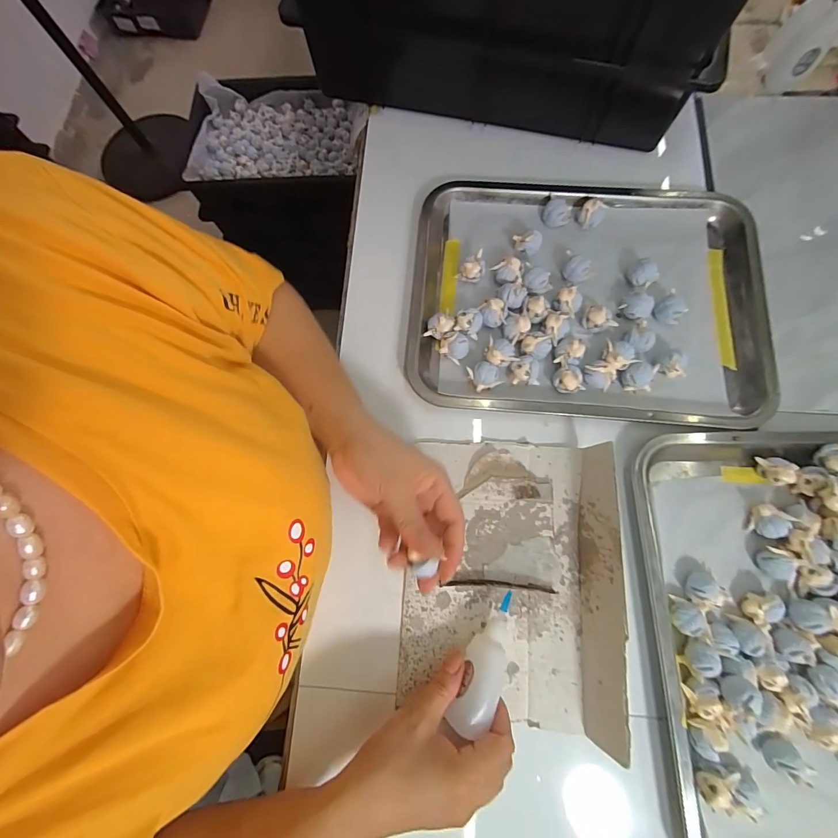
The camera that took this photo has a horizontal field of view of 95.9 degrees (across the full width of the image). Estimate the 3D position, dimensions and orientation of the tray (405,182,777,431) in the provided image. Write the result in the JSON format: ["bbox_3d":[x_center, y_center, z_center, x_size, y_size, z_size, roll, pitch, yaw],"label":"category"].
[{"bbox_3d":[0.174,-0.127,0.389,0.356,0.030,0.258,5,76,2],"label":"tray"}]

